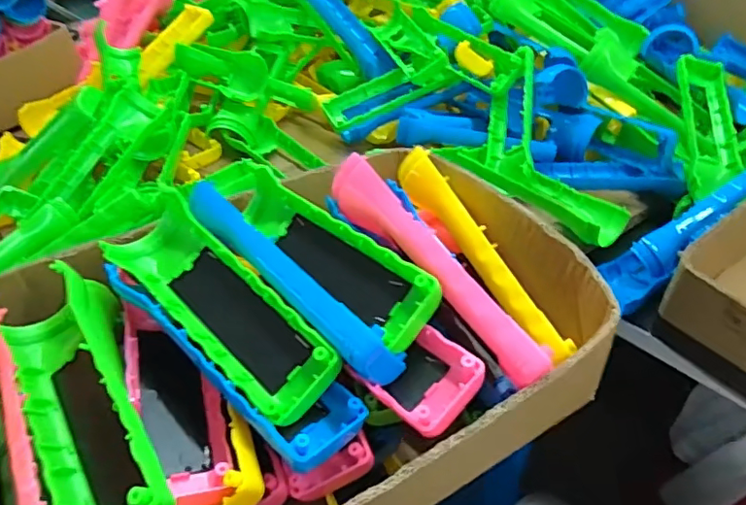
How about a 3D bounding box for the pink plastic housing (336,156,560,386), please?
[{"bbox_3d":[0.028,0.005,0.278,0.019,0.028,0.152,-28,58,-25],"label":"pink plastic housing"}]

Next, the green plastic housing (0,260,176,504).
[{"bbox_3d":[-0.130,0.065,0.245,0.051,0.034,0.164,-25,43,-22],"label":"green plastic housing"}]

